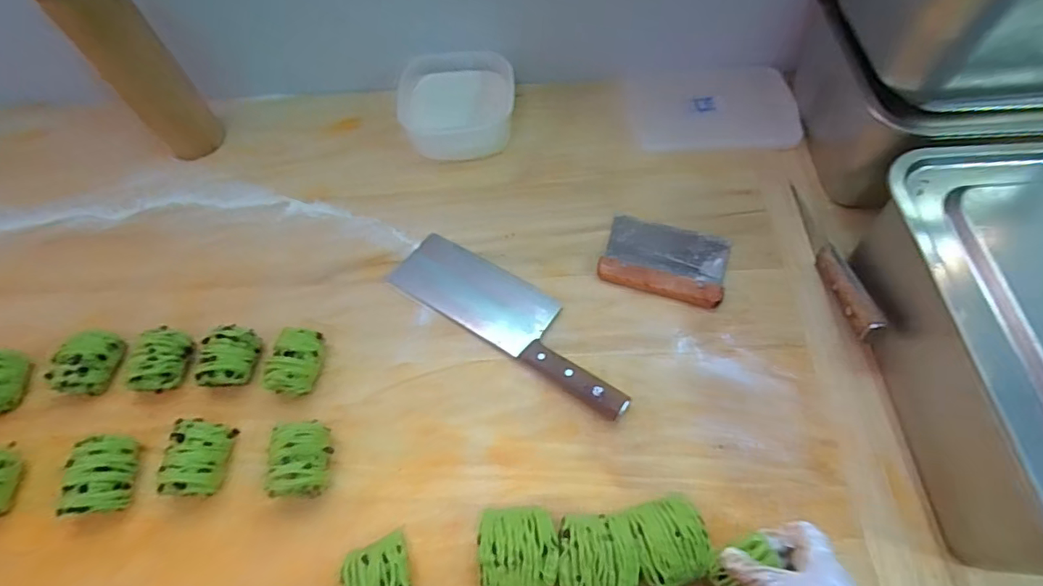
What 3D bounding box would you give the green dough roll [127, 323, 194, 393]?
[{"bbox_3d":[-0.404,0.073,0.577,0.054,0.044,0.073,2,62,4],"label":"green dough roll"}]

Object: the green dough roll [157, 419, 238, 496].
[{"bbox_3d":[-0.330,0.167,0.524,0.056,0.045,0.073,6,63,7],"label":"green dough roll"}]

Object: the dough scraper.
[{"bbox_3d":[0.175,-0.044,0.629,0.144,0.018,0.106,17,65,12],"label":"dough scraper"}]

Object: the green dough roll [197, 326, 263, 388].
[{"bbox_3d":[-0.326,0.072,0.577,0.053,0.046,0.068,3,62,5],"label":"green dough roll"}]

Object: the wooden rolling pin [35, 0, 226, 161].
[{"bbox_3d":[-0.499,-0.333,0.595,0.079,0.420,0.078,-38,66,-15],"label":"wooden rolling pin"}]

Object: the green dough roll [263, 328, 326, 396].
[{"bbox_3d":[-0.251,0.076,0.571,0.050,0.044,0.073,4,63,5],"label":"green dough roll"}]

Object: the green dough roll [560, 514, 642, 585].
[{"bbox_3d":[0.070,0.243,0.470,0.069,0.031,0.074,-2,62,3],"label":"green dough roll"}]

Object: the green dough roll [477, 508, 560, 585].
[{"bbox_3d":[-0.002,0.239,0.477,0.071,0.032,0.074,-5,62,1],"label":"green dough roll"}]

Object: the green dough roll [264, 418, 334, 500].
[{"bbox_3d":[-0.221,0.167,0.517,0.060,0.049,0.073,-9,62,-1],"label":"green dough roll"}]

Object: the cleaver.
[{"bbox_3d":[-0.009,0.023,0.598,0.315,0.022,0.090,30,68,18],"label":"cleaver"}]

